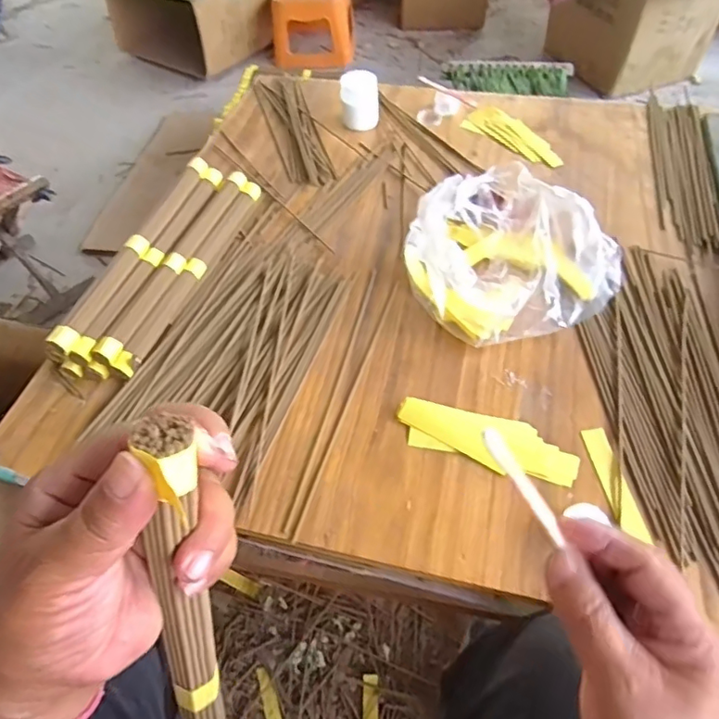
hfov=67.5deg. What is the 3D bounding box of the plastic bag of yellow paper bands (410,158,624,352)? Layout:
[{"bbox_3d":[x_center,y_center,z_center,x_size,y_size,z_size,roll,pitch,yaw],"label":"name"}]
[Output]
[{"bbox_3d":[0.167,-0.127,0.603,0.230,0.076,0.213,-26,56,-15],"label":"plastic bag of yellow paper bands"}]

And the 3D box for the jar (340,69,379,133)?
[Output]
[{"bbox_3d":[0.001,-0.392,0.817,0.056,0.066,0.049,-4,53,0],"label":"jar"}]

